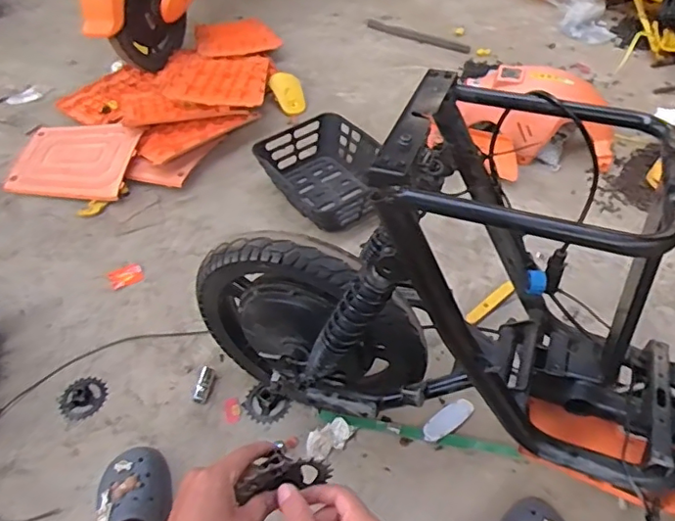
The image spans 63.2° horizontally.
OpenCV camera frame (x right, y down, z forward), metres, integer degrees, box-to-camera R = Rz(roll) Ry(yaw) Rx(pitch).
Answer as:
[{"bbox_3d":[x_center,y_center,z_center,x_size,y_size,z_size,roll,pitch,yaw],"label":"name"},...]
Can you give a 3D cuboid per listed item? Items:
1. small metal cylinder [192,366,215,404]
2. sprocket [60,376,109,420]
[{"bbox_3d":[-0.252,0.235,1.045,0.027,0.023,0.072,9,50,9],"label":"small metal cylinder"},{"bbox_3d":[-0.488,0.264,1.054,0.084,0.010,0.086,-1,49,1],"label":"sprocket"}]

